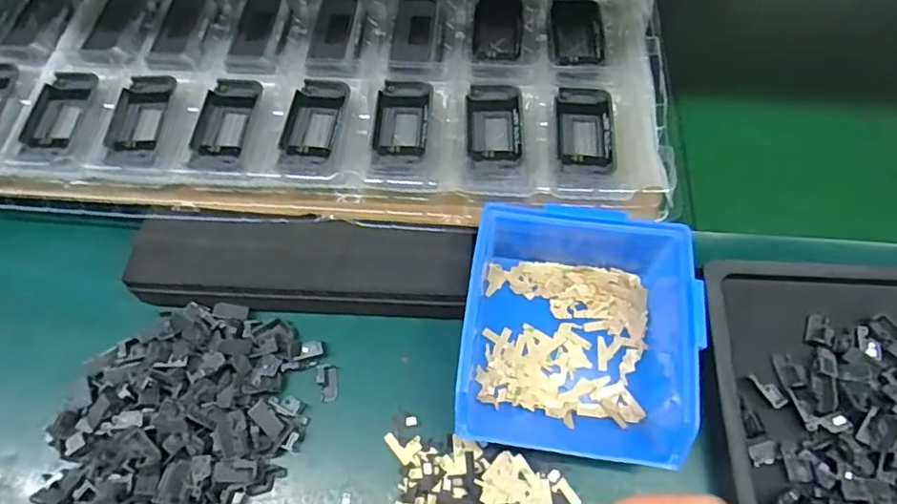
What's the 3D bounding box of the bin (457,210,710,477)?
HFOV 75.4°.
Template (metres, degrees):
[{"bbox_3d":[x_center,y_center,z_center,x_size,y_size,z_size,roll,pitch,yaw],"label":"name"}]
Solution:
[{"bbox_3d":[0.075,0.043,0.342,0.126,0.069,0.139,8,63,5],"label":"bin"}]

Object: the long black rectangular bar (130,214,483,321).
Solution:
[{"bbox_3d":[-0.092,0.011,0.378,0.212,0.037,0.056,2,63,2],"label":"long black rectangular bar"}]

